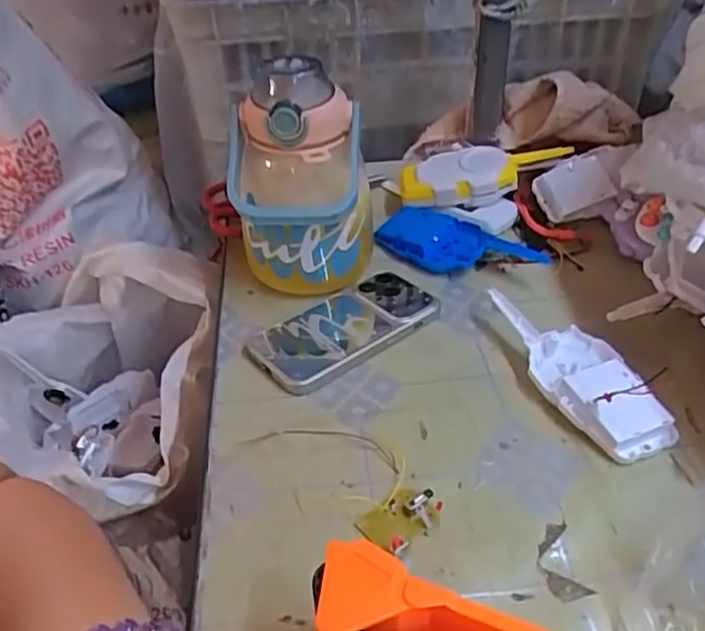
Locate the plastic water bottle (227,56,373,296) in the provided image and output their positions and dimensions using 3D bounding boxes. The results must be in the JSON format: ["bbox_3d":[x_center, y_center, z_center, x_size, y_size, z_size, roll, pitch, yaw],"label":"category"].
[{"bbox_3d":[-0.043,-0.101,0.535,0.106,0.180,0.106,-5,37,-1],"label":"plastic water bottle"}]

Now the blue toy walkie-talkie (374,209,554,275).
[{"bbox_3d":[0.092,-0.065,0.601,0.146,0.024,0.067,21,44,30],"label":"blue toy walkie-talkie"}]

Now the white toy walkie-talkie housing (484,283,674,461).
[{"bbox_3d":[0.155,0.031,0.470,0.062,0.033,0.160,-15,38,-13],"label":"white toy walkie-talkie housing"}]

